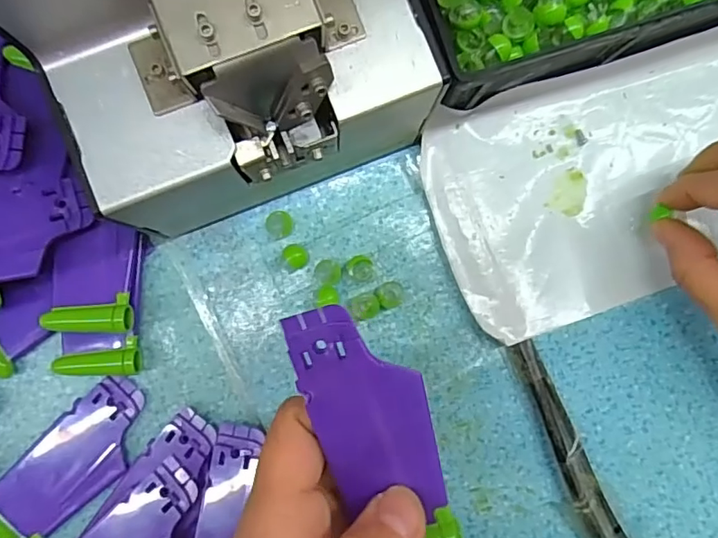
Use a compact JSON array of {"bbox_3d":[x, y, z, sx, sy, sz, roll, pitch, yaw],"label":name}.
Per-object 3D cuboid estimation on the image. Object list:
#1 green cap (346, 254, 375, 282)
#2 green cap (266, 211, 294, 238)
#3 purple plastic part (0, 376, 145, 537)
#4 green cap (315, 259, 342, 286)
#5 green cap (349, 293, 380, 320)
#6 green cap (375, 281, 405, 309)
[{"bbox_3d":[0.001,0.000,0.251,0.013,0.009,0.012,0,89,-2],"label":"green cap"},{"bbox_3d":[-0.036,-0.020,0.250,0.011,0.010,0.011,0,89,-2],"label":"green cap"},{"bbox_3d":[-0.129,0.089,0.241,0.085,0.012,0.038,-44,91,-3],"label":"purple plastic part"},{"bbox_3d":[-0.014,0.001,0.252,0.012,0.007,0.011,-5,89,-3],"label":"green cap"},{"bbox_3d":[0.003,0.018,0.252,0.013,0.006,0.012,0,89,-2],"label":"green cap"},{"bbox_3d":[0.014,0.012,0.253,0.012,0.008,0.012,0,89,-2],"label":"green cap"}]

